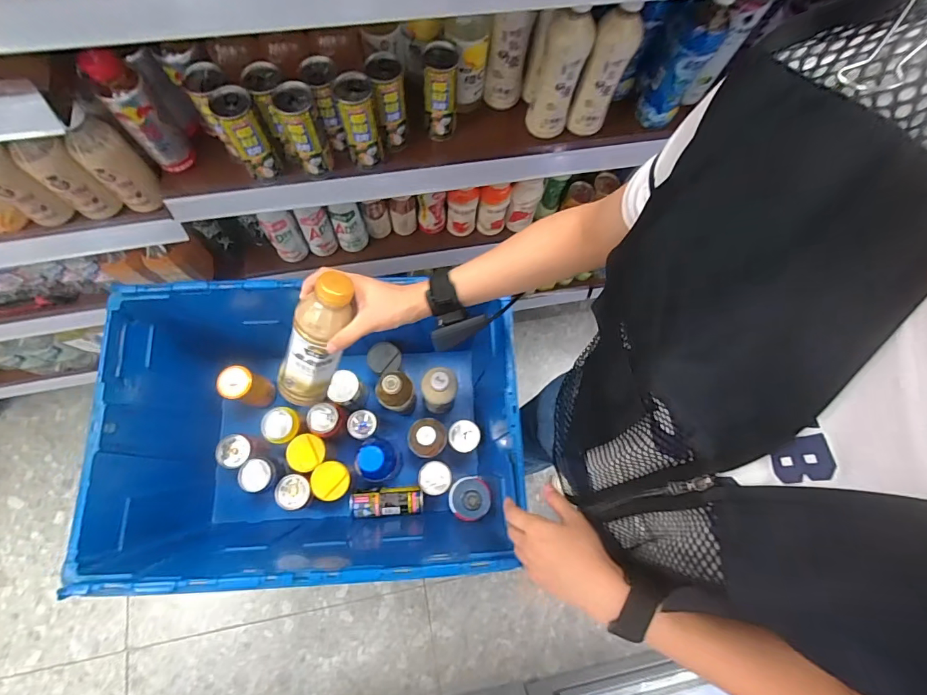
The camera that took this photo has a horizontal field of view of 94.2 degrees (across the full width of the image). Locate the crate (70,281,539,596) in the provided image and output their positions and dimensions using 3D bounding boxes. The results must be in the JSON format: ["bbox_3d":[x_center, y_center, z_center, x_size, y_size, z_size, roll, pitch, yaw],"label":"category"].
[{"bbox_3d":[-0.221,0.150,0.726,0.595,0.323,0.400,-1,70,-3],"label":"crate"}]

